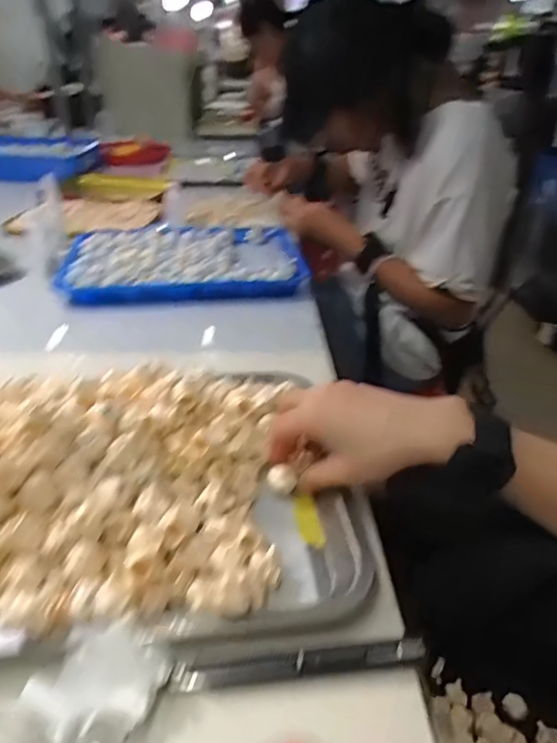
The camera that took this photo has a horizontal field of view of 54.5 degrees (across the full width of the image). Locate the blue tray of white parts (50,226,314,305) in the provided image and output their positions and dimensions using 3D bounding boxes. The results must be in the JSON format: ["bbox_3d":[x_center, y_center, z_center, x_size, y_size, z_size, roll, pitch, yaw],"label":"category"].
[{"bbox_3d":[-0.134,-0.162,0.775,0.340,0.028,0.300,-2,31,-6],"label":"blue tray of white parts"}]

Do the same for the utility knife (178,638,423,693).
[{"bbox_3d":[0.013,0.154,0.285,0.128,0.007,0.012,-2,31,-7],"label":"utility knife"}]

